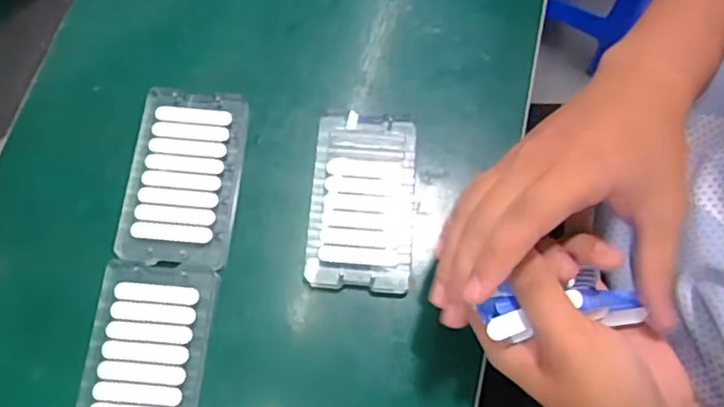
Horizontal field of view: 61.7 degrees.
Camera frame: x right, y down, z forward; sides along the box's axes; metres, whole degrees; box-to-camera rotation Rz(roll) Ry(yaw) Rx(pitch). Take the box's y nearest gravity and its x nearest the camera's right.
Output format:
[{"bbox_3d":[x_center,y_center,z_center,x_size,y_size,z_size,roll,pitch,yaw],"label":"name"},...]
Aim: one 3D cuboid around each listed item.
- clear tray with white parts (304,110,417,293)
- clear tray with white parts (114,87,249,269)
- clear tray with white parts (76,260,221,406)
[{"bbox_3d":[0.001,-0.004,0.406,0.067,0.011,0.121,4,72,1],"label":"clear tray with white parts"},{"bbox_3d":[-0.118,-0.019,0.407,0.071,0.013,0.122,5,72,1],"label":"clear tray with white parts"},{"bbox_3d":[-0.130,0.097,0.368,0.070,0.012,0.118,5,72,1],"label":"clear tray with white parts"}]

